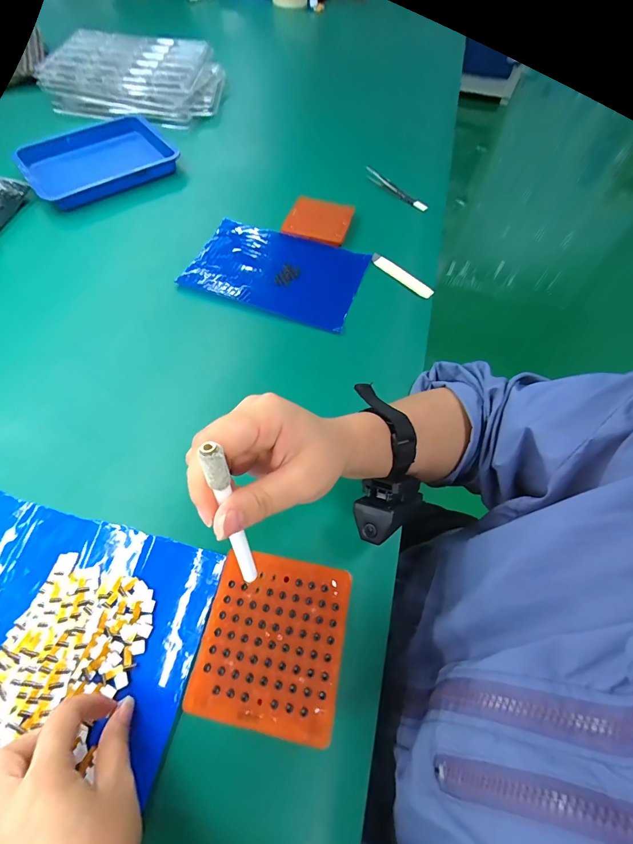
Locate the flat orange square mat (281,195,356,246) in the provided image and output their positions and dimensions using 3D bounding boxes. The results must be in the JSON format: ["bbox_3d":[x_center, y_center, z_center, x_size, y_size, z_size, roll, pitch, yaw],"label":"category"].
[{"bbox_3d":[0.003,-0.295,0.500,0.093,0.016,0.085,17,62,7],"label":"flat orange square mat"}]

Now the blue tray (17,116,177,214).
[{"bbox_3d":[-0.349,-0.415,0.558,0.214,0.045,0.169,-37,68,-20],"label":"blue tray"}]

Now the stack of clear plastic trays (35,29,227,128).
[{"bbox_3d":[-0.332,-0.661,0.657,0.306,0.053,0.244,10,61,3],"label":"stack of clear plastic trays"}]

